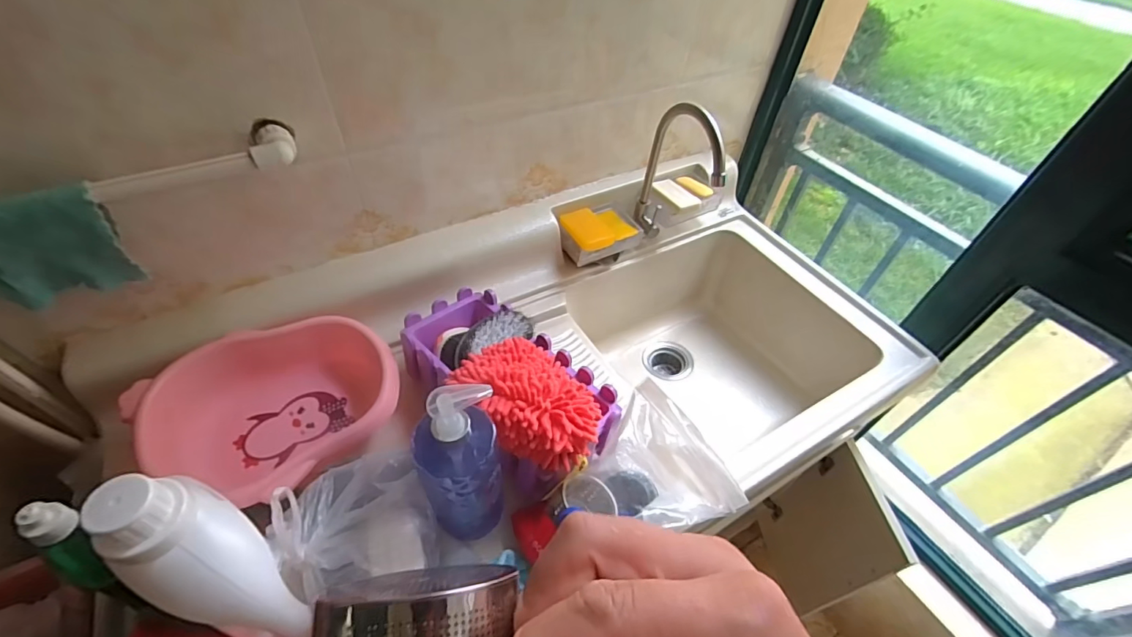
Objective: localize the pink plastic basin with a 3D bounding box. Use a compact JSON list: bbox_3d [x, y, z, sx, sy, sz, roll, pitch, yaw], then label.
[{"bbox_3d":[-0.375,0.121,0.639,0.237,0.103,0.273,33,54,23],"label":"pink plastic basin"}]

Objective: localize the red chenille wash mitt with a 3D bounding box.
[{"bbox_3d":[-0.038,0.094,0.579,0.154,0.087,0.181,-33,58,-29],"label":"red chenille wash mitt"}]

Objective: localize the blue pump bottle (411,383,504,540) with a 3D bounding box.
[{"bbox_3d":[-0.109,0.151,0.502,0.085,0.224,0.077,-19,52,-19],"label":"blue pump bottle"}]

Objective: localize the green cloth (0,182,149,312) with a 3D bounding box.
[{"bbox_3d":[-0.559,-0.070,0.508,0.137,0.124,0.023,-25,54,-24],"label":"green cloth"}]

